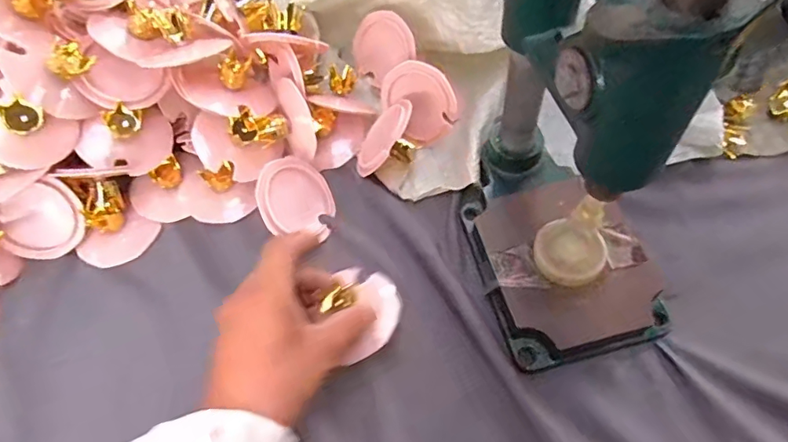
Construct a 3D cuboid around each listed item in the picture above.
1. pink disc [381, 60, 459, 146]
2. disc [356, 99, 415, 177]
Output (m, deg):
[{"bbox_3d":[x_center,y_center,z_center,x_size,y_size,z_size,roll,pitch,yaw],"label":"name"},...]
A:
[{"bbox_3d":[0.024,-0.110,0.442,0.072,0.063,0.012,50,41,-16],"label":"pink disc"},{"bbox_3d":[0.001,-0.069,0.438,0.075,0.044,0.040,-56,37,8],"label":"disc"}]

